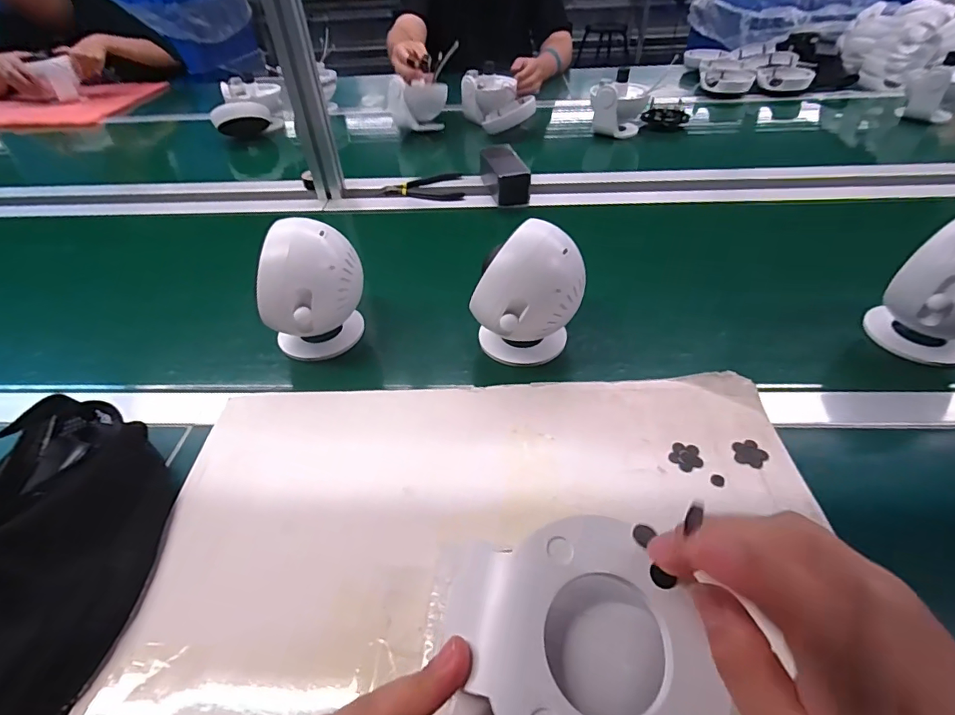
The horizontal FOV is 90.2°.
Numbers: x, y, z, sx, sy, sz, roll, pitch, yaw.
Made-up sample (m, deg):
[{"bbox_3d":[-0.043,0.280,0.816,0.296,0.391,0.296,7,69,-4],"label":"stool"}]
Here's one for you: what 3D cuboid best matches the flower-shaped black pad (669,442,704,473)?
[{"bbox_3d":[0.173,0.083,0.395,0.025,0.004,0.026,16,46,19],"label":"flower-shaped black pad"}]

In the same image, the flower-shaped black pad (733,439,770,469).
[{"bbox_3d":[0.224,0.079,0.392,0.027,0.004,0.025,-32,51,-27],"label":"flower-shaped black pad"}]

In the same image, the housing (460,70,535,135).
[{"bbox_3d":[0.039,-0.539,1.003,0.114,0.090,0.139,-16,45,-13],"label":"housing"}]

